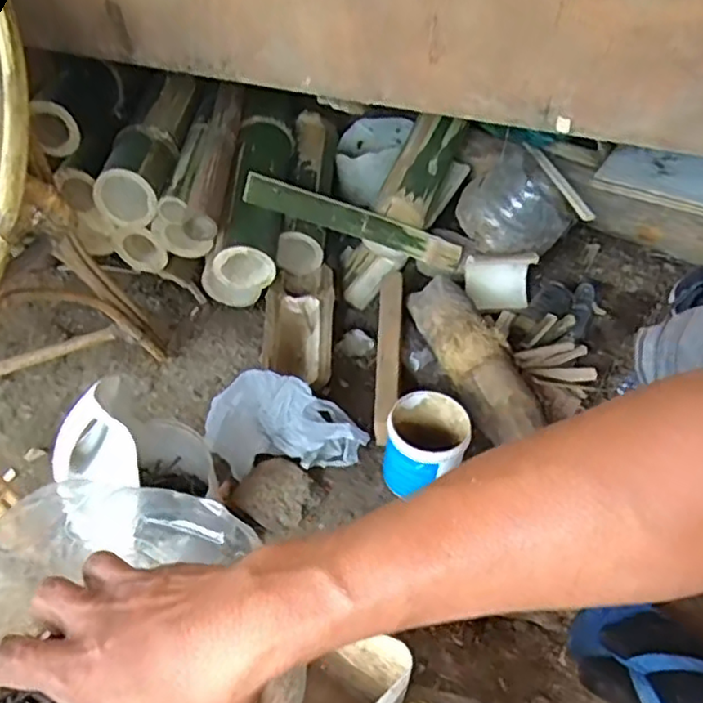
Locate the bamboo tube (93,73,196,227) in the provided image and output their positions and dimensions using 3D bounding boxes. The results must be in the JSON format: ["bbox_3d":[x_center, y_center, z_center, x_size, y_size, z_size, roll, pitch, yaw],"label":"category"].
[{"bbox_3d":[-0.312,-0.321,1.029,0.099,0.074,0.264,4,46,4],"label":"bamboo tube"}]

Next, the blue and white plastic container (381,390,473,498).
[{"bbox_3d":[0.091,0.116,0.794,0.096,0.095,0.103,11,49,14],"label":"blue and white plastic container"}]

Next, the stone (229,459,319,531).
[{"bbox_3d":[-0.093,0.170,0.788,0.086,0.032,0.075,22,50,20],"label":"stone"}]

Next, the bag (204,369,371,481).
[{"bbox_3d":[-0.083,0.097,0.822,0.200,0.116,0.087,-4,47,1],"label":"bag"}]

